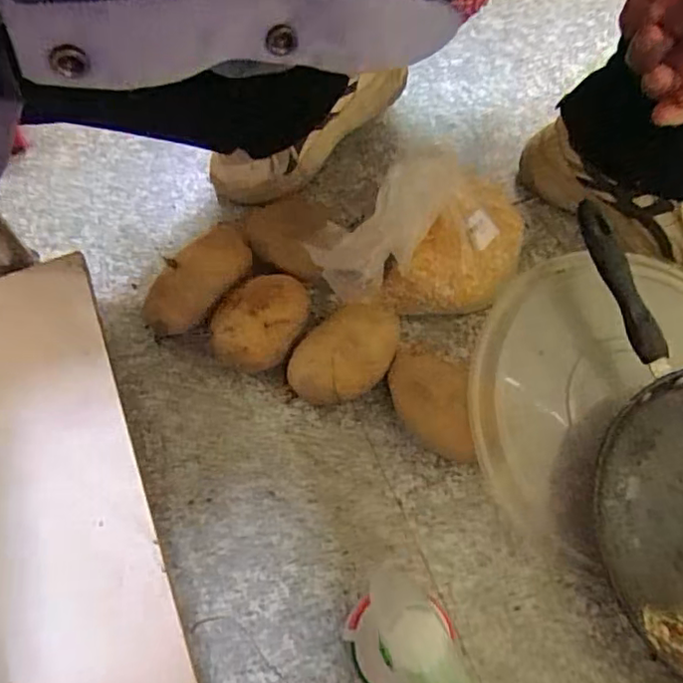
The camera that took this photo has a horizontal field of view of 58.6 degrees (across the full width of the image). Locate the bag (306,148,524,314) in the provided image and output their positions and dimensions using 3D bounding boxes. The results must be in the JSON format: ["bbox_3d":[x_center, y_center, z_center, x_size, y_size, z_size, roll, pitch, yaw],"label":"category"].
[{"bbox_3d":[0.040,-0.094,0.514,0.151,0.044,0.076,-46,65,18],"label":"bag"}]

